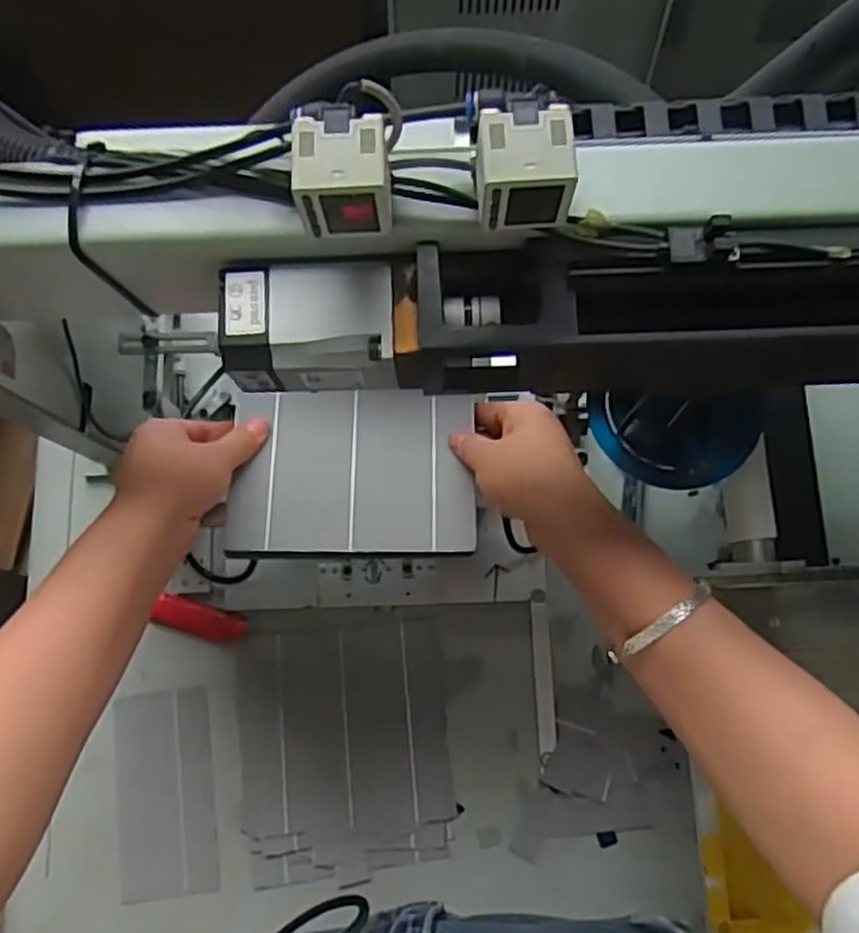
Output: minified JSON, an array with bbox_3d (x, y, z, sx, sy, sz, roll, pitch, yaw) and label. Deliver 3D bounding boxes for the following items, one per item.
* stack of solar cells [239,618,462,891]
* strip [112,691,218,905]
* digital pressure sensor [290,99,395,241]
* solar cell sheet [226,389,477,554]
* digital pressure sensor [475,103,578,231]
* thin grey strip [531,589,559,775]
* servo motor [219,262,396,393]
[{"bbox_3d":[-0.068,0.229,0.629,0.166,0.005,0.192,-6,79,0],"label":"stack of solar cells"},{"bbox_3d":[-0.213,0.264,0.626,0.077,0.006,0.157,-6,81,-1],"label":"strip"},{"bbox_3d":[-0.029,-0.099,0.259,0.030,0.024,0.033,-5,79,0],"label":"digital pressure sensor"},{"bbox_3d":[-0.047,0.002,0.497,0.149,0.006,0.107,0,72,0],"label":"solar cell sheet"},{"bbox_3d":[0.031,-0.100,0.261,0.032,0.028,0.028,-4,79,0],"label":"digital pressure sensor"},{"bbox_3d":[0.095,0.174,0.636,0.016,0.010,0.139,-2,79,1],"label":"thin grey strip"},{"bbox_3d":[-0.047,-0.056,0.313,0.066,0.035,0.045,-4,79,0],"label":"servo motor"}]

